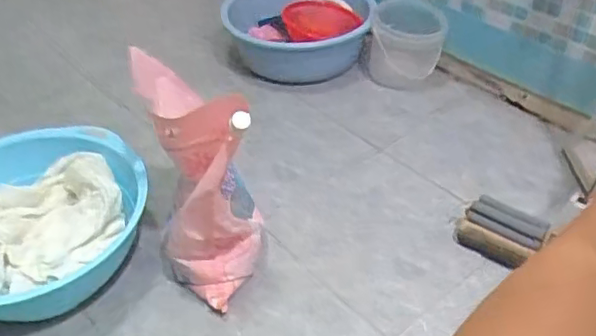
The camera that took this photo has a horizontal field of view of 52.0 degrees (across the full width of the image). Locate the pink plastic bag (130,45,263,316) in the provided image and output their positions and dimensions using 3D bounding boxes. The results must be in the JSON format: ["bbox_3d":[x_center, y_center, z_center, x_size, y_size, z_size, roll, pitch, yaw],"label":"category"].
[{"bbox_3d":[-0.137,0.024,0.880,0.149,0.317,0.199,-6,39,-6],"label":"pink plastic bag"}]

